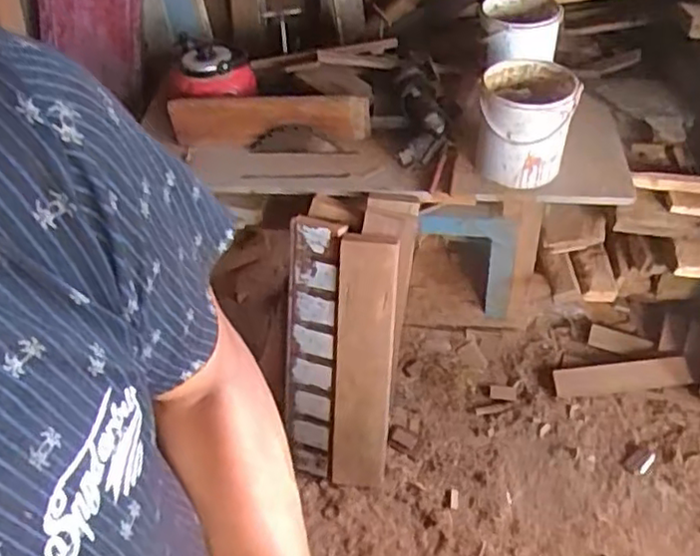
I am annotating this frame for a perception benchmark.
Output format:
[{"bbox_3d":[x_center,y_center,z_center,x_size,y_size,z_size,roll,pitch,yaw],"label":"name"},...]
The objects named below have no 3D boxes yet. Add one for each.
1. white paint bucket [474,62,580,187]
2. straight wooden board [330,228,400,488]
[{"bbox_3d":[0.347,-0.308,1.361,0.182,0.190,0.185,8,51,8],"label":"white paint bucket"},{"bbox_3d":[0.025,0.192,1.411,0.120,0.572,0.039,6,22,8],"label":"straight wooden board"}]

